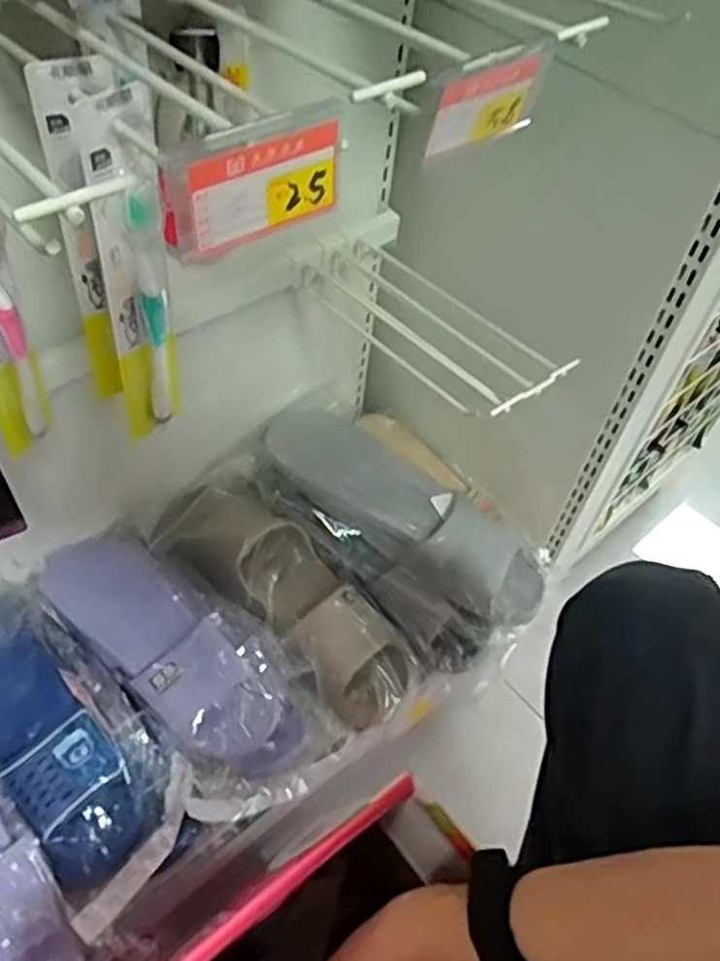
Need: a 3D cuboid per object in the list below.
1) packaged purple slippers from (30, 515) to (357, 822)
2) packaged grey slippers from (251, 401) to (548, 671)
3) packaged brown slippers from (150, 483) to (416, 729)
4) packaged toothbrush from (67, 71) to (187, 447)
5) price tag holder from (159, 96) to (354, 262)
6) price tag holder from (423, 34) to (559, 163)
[{"bbox_3d":[-0.190,0.189,0.828,0.362,0.073,0.157,43,58,9],"label":"packaged purple slippers"},{"bbox_3d":[0.047,0.043,0.927,0.376,0.082,0.173,36,57,21],"label":"packaged grey slippers"},{"bbox_3d":[-0.080,0.130,0.900,0.350,0.069,0.129,41,58,10],"label":"packaged brown slippers"},{"bbox_3d":[-0.130,-0.115,0.450,0.039,0.221,0.028,-7,53,-11],"label":"packaged toothbrush"},{"bbox_3d":[-0.041,-0.119,0.305,0.084,0.044,0.015,-34,62,-28],"label":"price tag holder"},{"bbox_3d":[0.063,-0.185,0.371,0.076,0.043,0.005,-30,61,-26],"label":"price tag holder"}]

